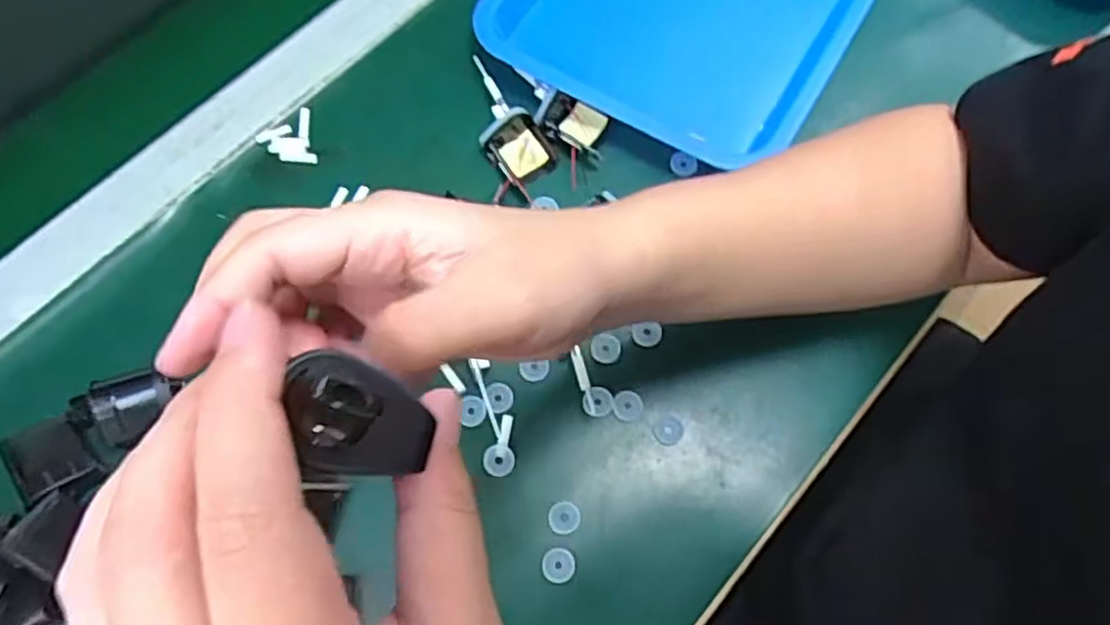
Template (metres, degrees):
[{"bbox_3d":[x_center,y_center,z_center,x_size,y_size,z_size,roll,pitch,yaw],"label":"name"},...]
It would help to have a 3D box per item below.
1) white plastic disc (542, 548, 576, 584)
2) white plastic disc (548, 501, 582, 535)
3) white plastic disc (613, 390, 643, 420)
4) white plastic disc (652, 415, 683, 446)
[{"bbox_3d":[0.002,0.135,0.390,0.017,0.004,0.017,4,68,1],"label":"white plastic disc"},{"bbox_3d":[0.005,0.113,0.400,0.017,0.008,0.017,0,68,0],"label":"white plastic disc"},{"bbox_3d":[0.042,0.053,0.416,0.018,0.004,0.017,0,68,0],"label":"white plastic disc"},{"bbox_3d":[0.065,0.068,0.417,0.017,0.004,0.016,0,68,0],"label":"white plastic disc"}]

